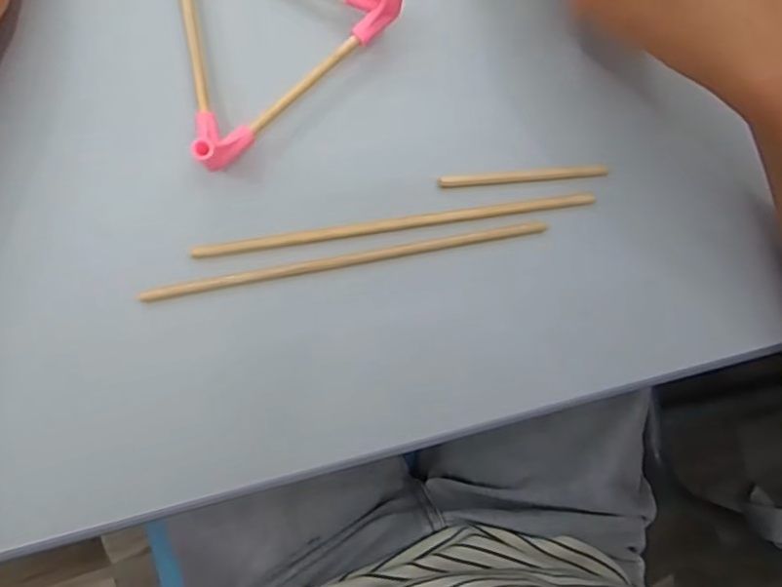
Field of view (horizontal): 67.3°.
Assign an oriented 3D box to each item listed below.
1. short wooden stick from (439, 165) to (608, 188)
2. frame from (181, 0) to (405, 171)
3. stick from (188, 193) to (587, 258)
[{"bbox_3d":[0.066,-0.057,0.284,0.084,0.004,0.006,-6,94,-8],"label":"short wooden stick"},{"bbox_3d":[-0.042,-0.112,0.251,0.093,0.030,0.105,-8,94,-7],"label":"frame"},{"bbox_3d":[0.006,-0.033,0.276,0.190,0.006,0.006,-9,94,-7],"label":"stick"}]

